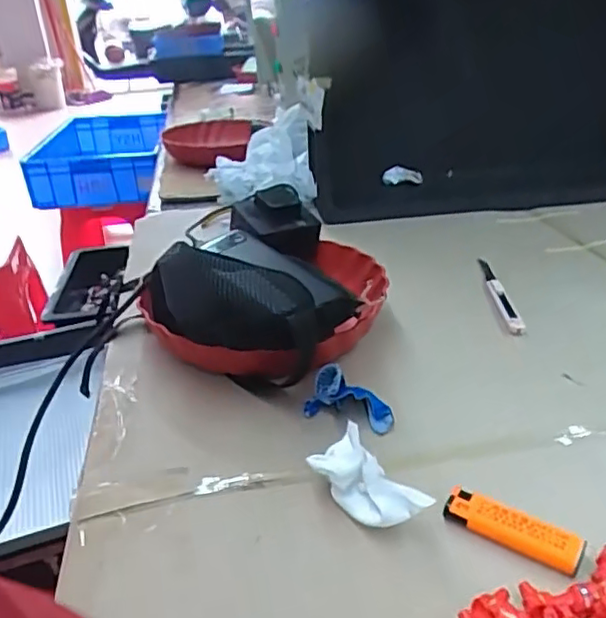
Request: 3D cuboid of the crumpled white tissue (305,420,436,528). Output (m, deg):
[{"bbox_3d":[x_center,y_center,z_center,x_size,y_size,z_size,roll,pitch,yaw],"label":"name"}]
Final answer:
[{"bbox_3d":[0.041,0.114,0.389,0.031,0.042,0.076,-22,34,-32],"label":"crumpled white tissue"}]

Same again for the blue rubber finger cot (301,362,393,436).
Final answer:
[{"bbox_3d":[0.037,0.069,0.484,0.068,0.043,0.026,10,30,21],"label":"blue rubber finger cot"}]

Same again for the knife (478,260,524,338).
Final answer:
[{"bbox_3d":[0.211,-0.020,0.666,0.017,0.011,0.179,-1,28,3],"label":"knife"}]

